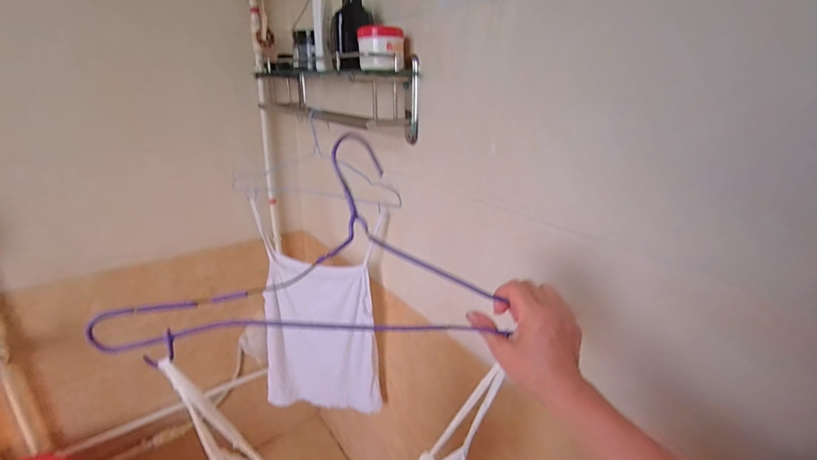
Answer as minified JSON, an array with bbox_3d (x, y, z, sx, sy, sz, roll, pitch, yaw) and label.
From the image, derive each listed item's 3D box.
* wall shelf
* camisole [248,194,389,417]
[{"bbox_3d":[-0.197,-0.315,0.877,0.142,0.144,0.581,-13,26,-34],"label":"wall shelf"},{"bbox_3d":[-0.220,0.230,0.955,0.308,0.544,0.060,2,21,1],"label":"camisole"}]

